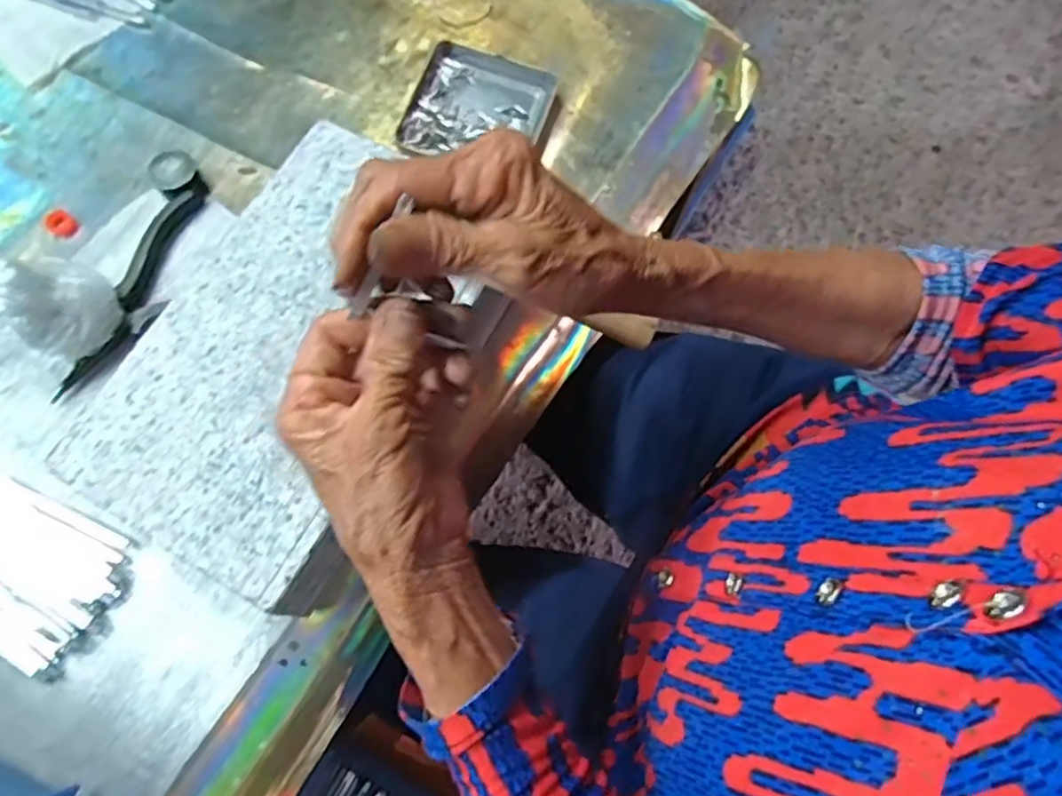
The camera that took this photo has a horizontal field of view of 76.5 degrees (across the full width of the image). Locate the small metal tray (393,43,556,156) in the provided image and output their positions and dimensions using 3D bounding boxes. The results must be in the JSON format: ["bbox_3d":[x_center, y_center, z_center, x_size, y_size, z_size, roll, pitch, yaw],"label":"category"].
[{"bbox_3d":[-0.040,-0.212,0.495,0.096,0.013,0.094,20,74,4],"label":"small metal tray"}]

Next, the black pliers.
[{"bbox_3d":[-0.252,-0.077,0.441,0.038,0.013,0.166,16,71,4],"label":"black pliers"}]

